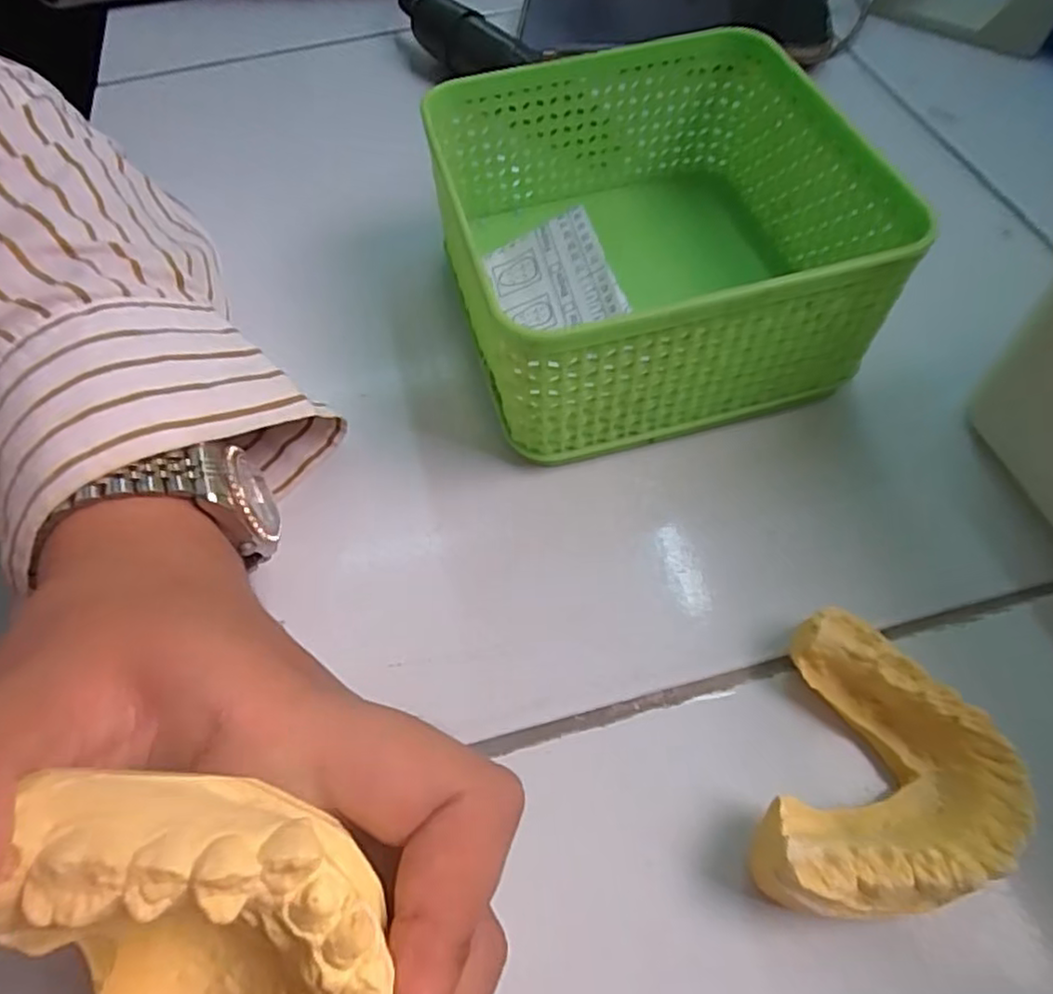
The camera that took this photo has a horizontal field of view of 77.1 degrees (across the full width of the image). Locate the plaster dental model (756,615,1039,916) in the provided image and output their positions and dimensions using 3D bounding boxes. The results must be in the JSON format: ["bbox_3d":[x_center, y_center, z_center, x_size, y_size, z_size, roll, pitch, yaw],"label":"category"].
[{"bbox_3d":[0.086,0.069,0.162,0.051,0.026,0.069,19,61,14],"label":"plaster dental model"}]

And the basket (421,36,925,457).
[{"bbox_3d":[0.042,-0.090,0.232,0.127,0.065,0.127,-14,58,-7],"label":"basket"}]

